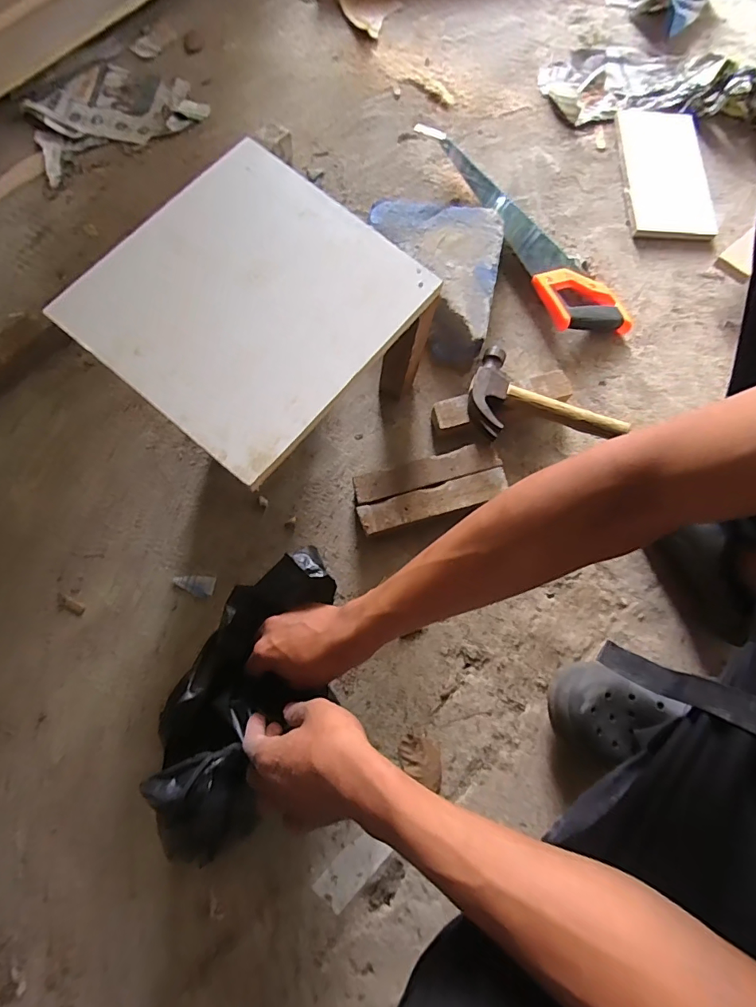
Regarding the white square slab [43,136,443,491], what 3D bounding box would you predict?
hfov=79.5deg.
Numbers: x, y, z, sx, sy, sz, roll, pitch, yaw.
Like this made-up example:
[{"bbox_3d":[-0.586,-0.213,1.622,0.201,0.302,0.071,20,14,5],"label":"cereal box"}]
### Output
[{"bbox_3d":[-0.128,-0.206,0.462,0.270,0.028,0.288,38,77,8],"label":"white square slab"}]

